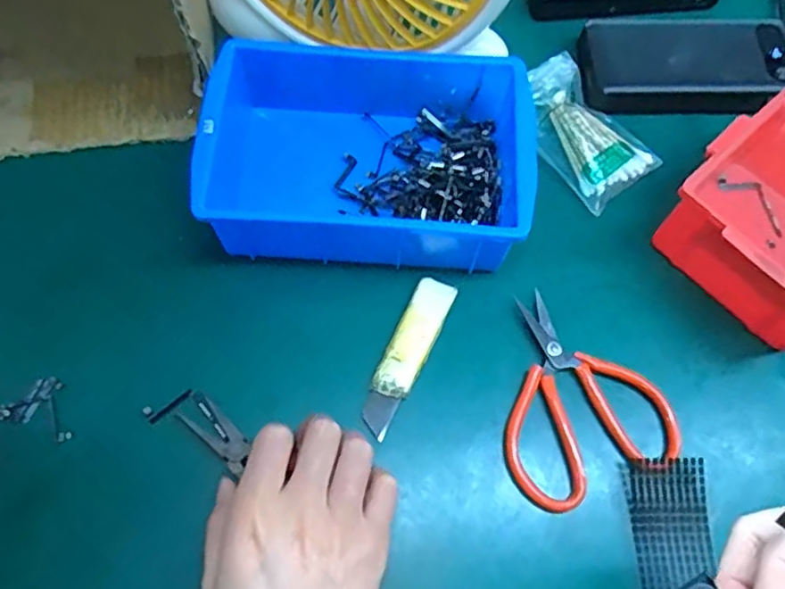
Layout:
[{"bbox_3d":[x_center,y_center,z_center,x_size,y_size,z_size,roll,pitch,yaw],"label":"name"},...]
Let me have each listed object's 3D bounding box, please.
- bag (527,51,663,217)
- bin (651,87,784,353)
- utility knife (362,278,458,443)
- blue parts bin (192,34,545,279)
[{"bbox_3d":[0.130,-0.116,0.459,0.070,0.024,0.107,-32,72,-15],"label":"bag"},{"bbox_3d":[0.249,-0.047,0.412,0.136,0.068,0.119,-41,74,-18],"label":"bin"},{"bbox_3d":[0.009,0.036,0.400,0.024,0.006,0.105,24,68,8],"label":"utility knife"},{"bbox_3d":[-0.018,-0.086,0.416,0.199,0.063,0.134,2,66,-1],"label":"blue parts bin"}]

